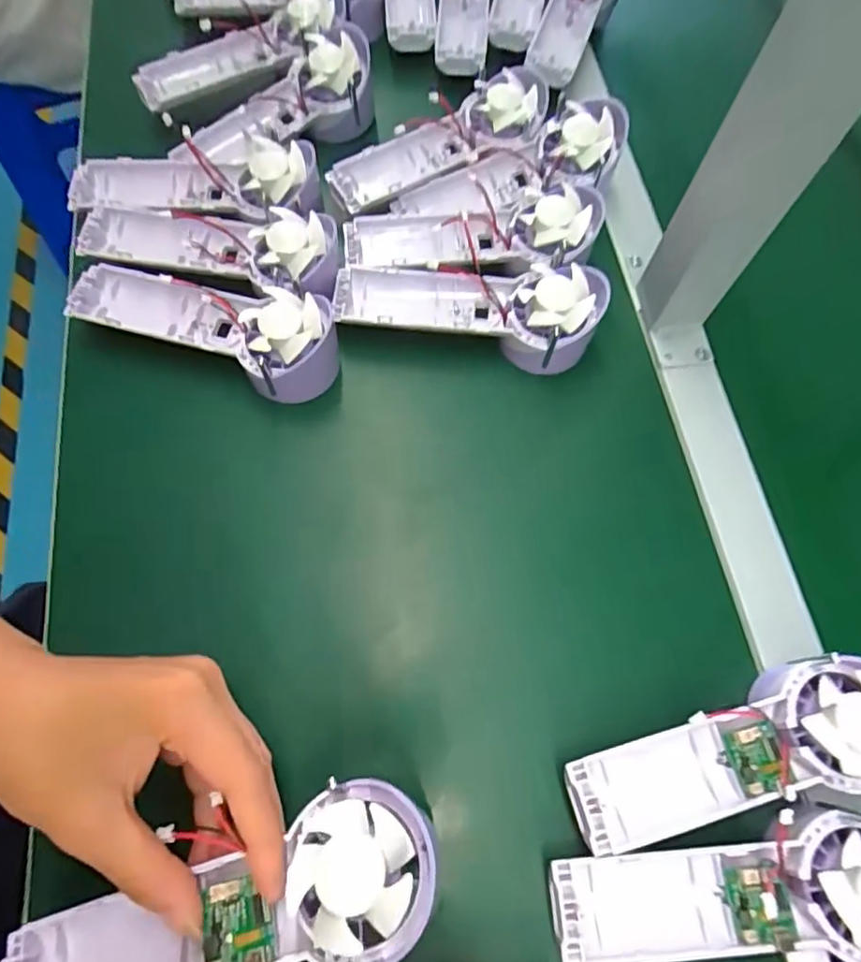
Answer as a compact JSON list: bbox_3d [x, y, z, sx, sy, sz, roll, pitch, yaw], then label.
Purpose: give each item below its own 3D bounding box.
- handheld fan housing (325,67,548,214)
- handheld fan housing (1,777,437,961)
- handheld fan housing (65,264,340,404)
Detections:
[{"bbox_3d":[0.007,-0.257,0.453,0.180,0.038,0.058,-27,72,-13],"label":"handheld fan housing"},{"bbox_3d":[-0.082,0.171,0.235,0.170,0.026,0.060,-20,70,3],"label":"handheld fan housing"},{"bbox_3d":[-0.145,-0.102,0.393,0.174,0.053,0.058,19,68,5],"label":"handheld fan housing"}]

